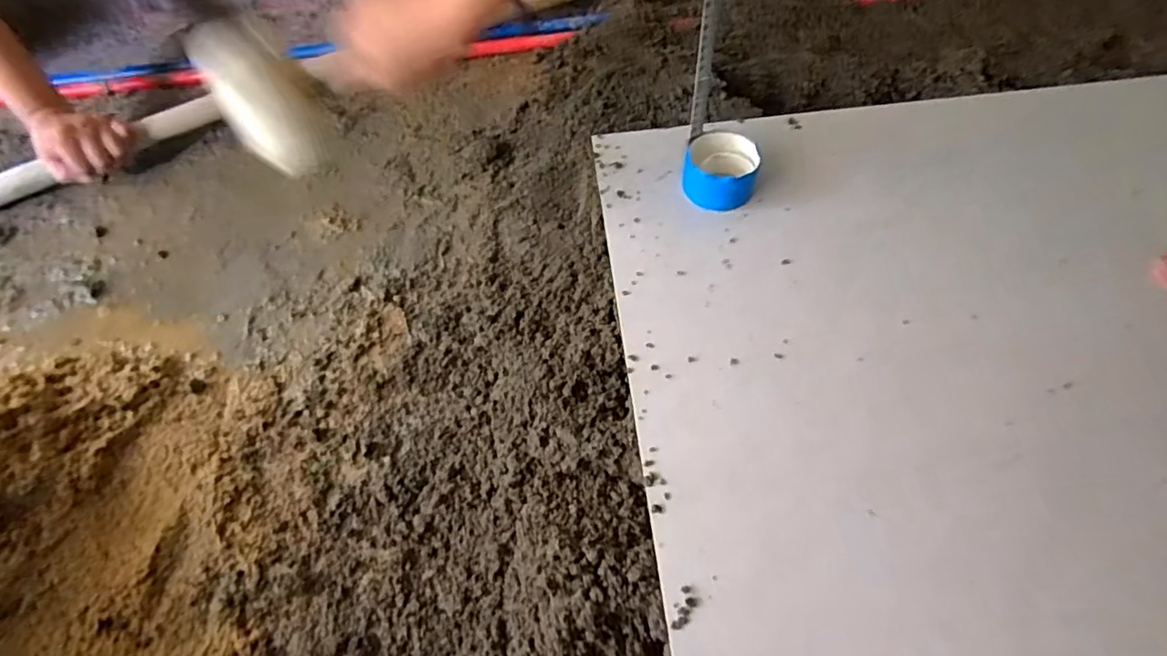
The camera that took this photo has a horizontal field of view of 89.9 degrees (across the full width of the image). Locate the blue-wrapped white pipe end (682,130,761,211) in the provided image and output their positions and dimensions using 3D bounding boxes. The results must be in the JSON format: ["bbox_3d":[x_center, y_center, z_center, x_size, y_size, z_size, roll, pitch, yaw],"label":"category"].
[{"bbox_3d":[0.141,-0.163,0.606,0.073,0.043,0.073,11,60,11],"label":"blue-wrapped white pipe end"}]

